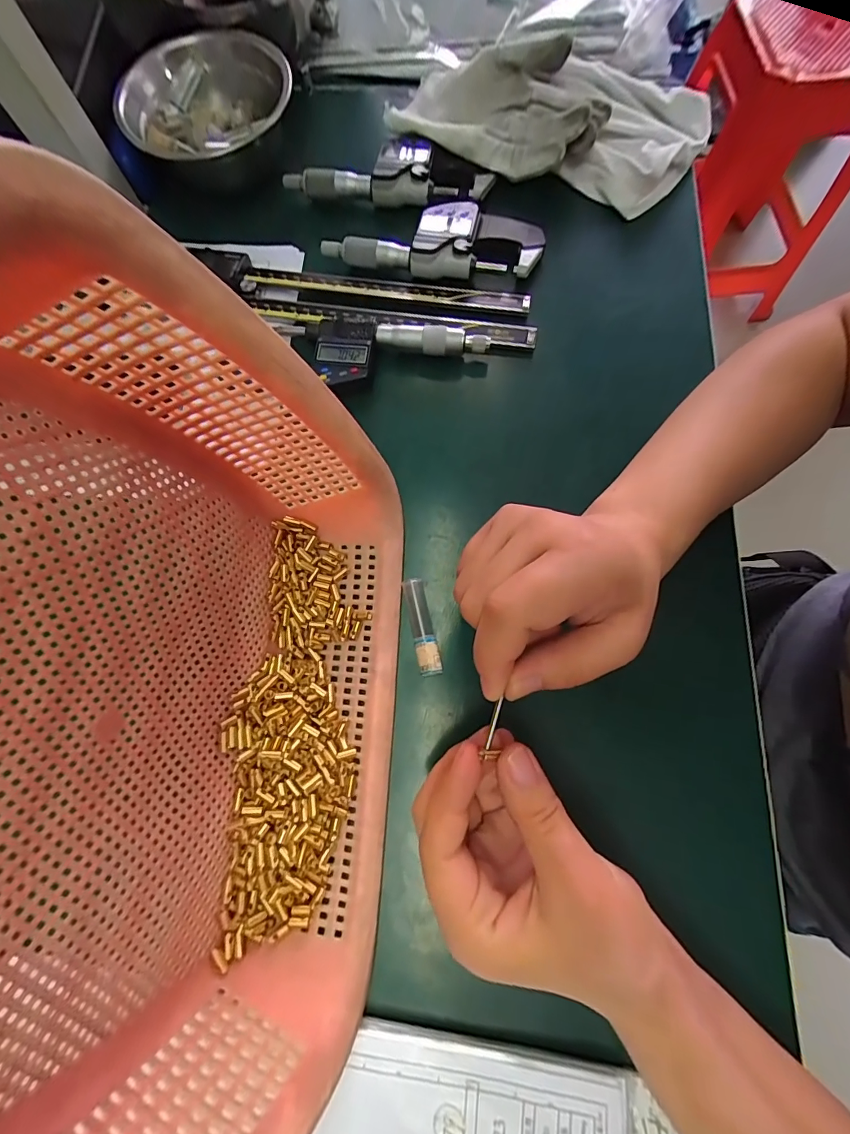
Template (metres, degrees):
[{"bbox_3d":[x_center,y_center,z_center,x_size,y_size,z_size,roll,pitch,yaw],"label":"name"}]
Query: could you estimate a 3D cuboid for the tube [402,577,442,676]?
[{"bbox_3d":[-0.002,0.034,0.251,0.013,0.009,0.056,-11,75,-4],"label":"tube"}]

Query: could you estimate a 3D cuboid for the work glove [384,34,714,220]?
[{"bbox_3d":[0.088,-0.319,0.309,0.218,0.050,0.098,17,75,3],"label":"work glove"}]

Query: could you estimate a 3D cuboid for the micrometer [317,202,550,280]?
[{"bbox_3d":[0.006,-0.238,0.312,0.155,0.024,0.055,4,75,0],"label":"micrometer"}]

